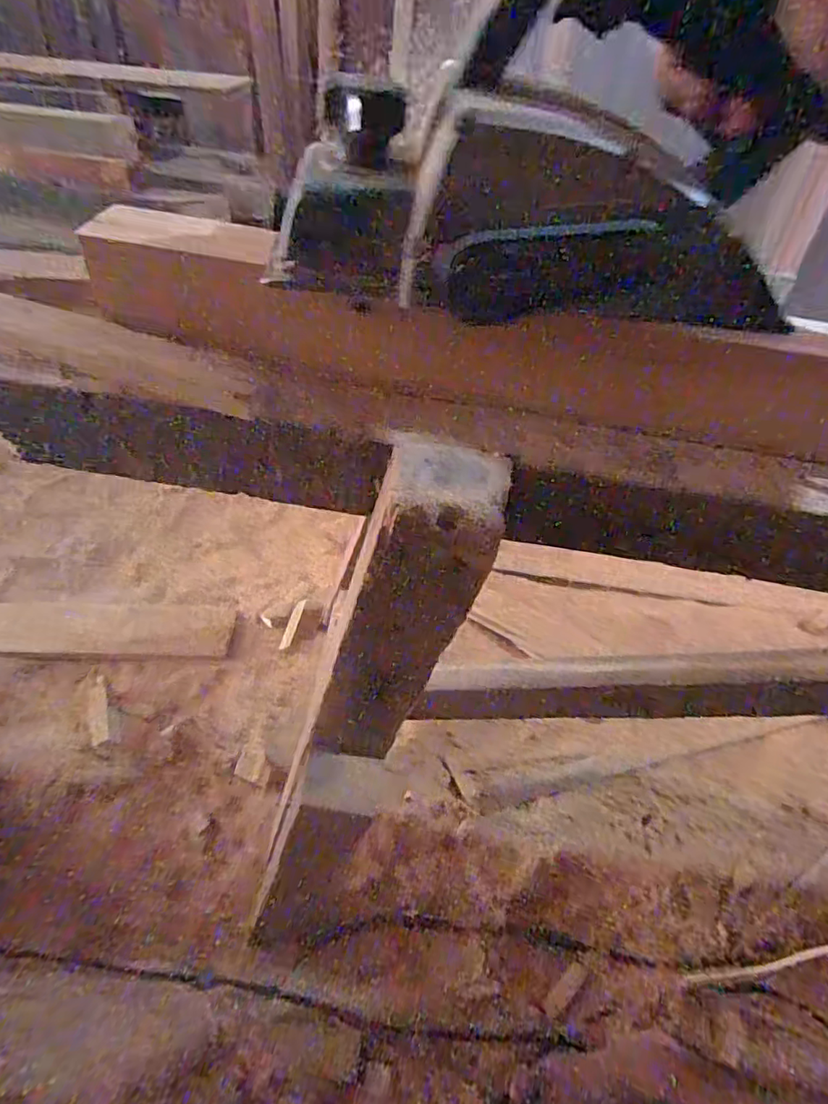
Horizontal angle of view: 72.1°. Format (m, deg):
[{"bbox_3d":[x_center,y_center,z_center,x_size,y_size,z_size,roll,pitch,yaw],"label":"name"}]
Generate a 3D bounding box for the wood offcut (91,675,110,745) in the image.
[{"bbox_3d":[-0.587,0.293,1.063,0.027,0.011,0.137,-15,47,-15],"label":"wood offcut"}]

